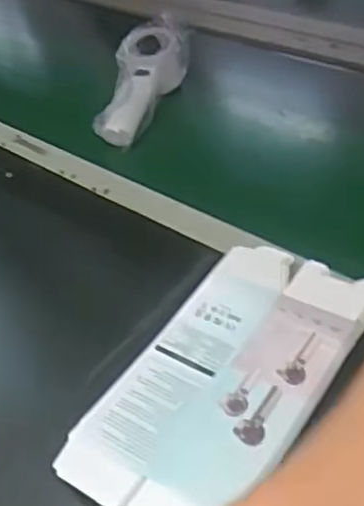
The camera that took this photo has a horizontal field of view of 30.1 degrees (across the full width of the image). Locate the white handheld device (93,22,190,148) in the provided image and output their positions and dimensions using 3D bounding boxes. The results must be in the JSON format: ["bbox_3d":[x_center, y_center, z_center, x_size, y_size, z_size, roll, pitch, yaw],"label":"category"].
[{"bbox_3d":[-0.048,-0.178,0.730,0.059,0.053,0.154,12,63,22],"label":"white handheld device"}]

